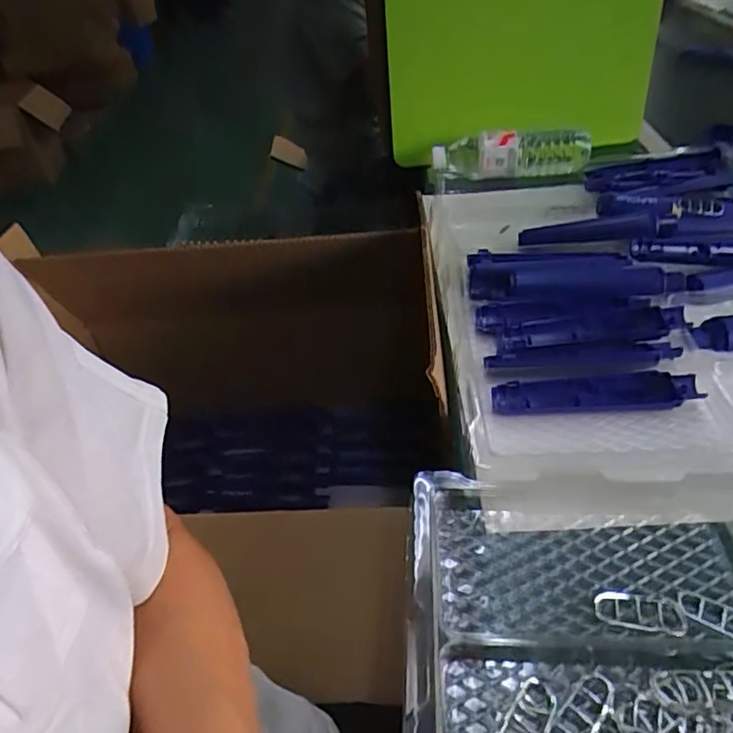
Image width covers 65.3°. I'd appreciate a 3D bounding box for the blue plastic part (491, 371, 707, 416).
[{"bbox_3d":[0.194,0.023,0.494,0.168,0.014,0.035,-1,41,5],"label":"blue plastic part"}]

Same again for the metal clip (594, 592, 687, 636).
[{"bbox_3d":[0.170,0.153,0.356,0.052,0.005,0.024,7,42,14],"label":"metal clip"}]

